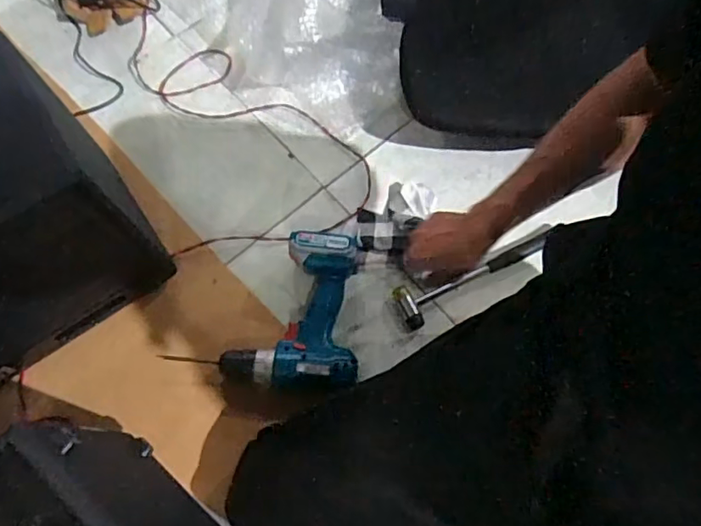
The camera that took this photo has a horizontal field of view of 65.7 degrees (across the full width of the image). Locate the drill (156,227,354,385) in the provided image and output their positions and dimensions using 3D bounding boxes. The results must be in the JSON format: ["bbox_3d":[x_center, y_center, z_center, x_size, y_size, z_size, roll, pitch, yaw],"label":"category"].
[{"bbox_3d":[-0.115,0.067,0.750,0.247,0.081,0.203,0,70,1],"label":"drill"}]

